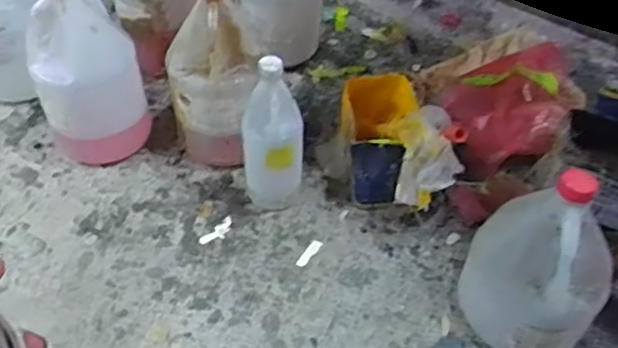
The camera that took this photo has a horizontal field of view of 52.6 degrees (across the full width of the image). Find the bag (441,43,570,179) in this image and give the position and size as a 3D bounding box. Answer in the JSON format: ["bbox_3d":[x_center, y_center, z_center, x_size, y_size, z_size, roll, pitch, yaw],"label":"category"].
[{"bbox_3d":[0.332,-0.117,1.055,0.192,0.092,0.270,25,51,18],"label":"bag"}]

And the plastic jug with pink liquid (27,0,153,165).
[{"bbox_3d":[-0.346,-0.182,0.972,0.149,0.279,0.181,-13,50,-15],"label":"plastic jug with pink liquid"}]

